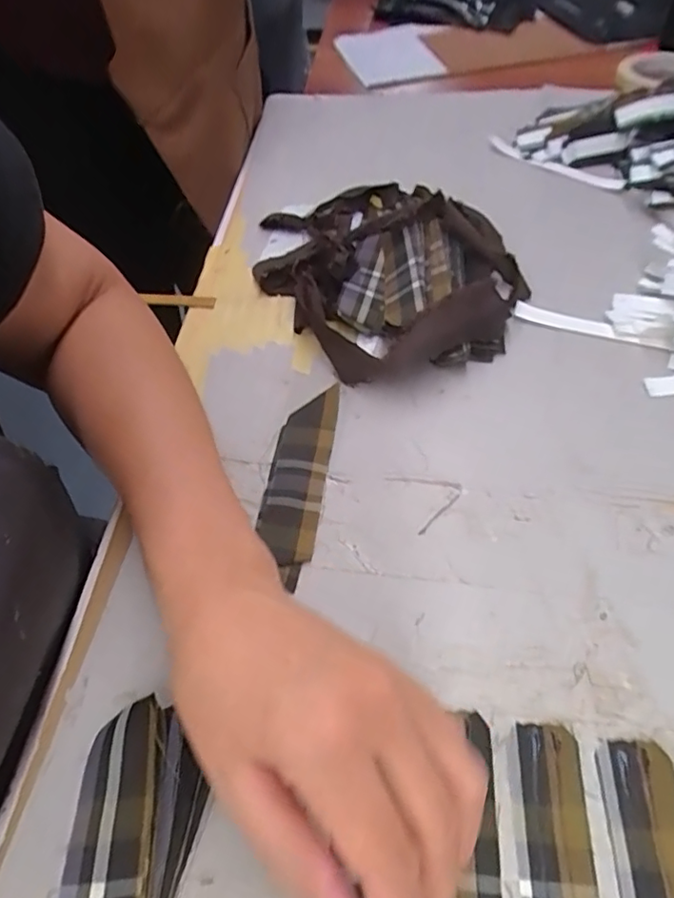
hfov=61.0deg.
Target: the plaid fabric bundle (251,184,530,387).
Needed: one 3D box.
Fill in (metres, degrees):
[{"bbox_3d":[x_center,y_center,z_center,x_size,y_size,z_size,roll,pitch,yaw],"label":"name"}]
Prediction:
[{"bbox_3d":[0.041,-0.154,0.464,0.180,0.044,0.231,-24,55,-14],"label":"plaid fabric bundle"}]

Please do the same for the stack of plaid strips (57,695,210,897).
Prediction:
[{"bbox_3d":[-0.087,0.184,0.226,0.052,0.021,0.147,0,53,3],"label":"stack of plaid strips"}]

